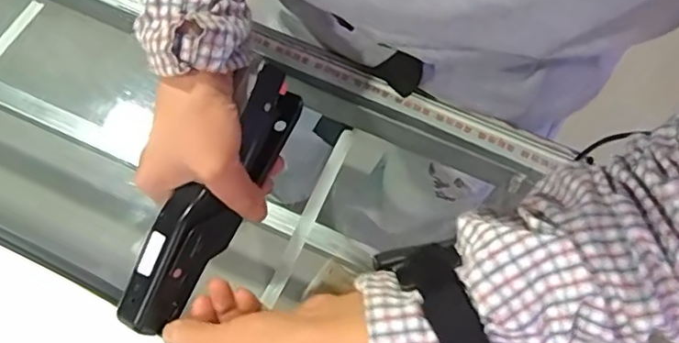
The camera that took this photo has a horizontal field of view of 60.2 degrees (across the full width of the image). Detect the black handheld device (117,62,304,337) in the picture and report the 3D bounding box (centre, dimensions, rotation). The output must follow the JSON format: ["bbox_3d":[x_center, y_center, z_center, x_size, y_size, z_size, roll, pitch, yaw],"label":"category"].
[{"bbox_3d":[-0.077,0.015,0.356,0.031,0.050,0.172,28,74,9],"label":"black handheld device"}]

